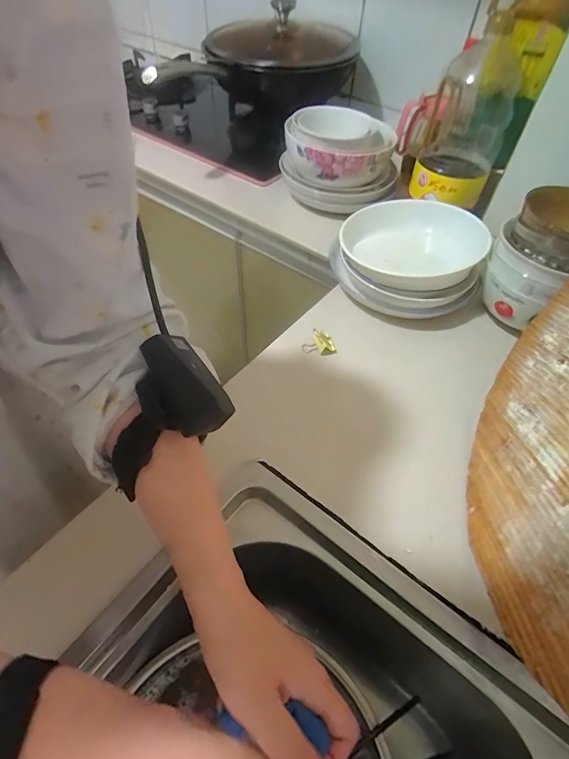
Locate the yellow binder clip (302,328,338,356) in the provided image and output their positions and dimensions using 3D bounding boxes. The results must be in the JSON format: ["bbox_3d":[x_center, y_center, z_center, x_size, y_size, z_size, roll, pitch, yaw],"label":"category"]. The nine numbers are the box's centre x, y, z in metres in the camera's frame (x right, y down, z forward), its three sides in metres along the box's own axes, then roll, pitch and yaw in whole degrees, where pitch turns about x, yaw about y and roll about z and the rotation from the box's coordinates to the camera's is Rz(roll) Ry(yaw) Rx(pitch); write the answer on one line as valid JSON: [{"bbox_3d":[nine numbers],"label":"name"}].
[{"bbox_3d":[0.046,-0.047,0.524,0.041,0.030,0.028,-12,54,-11],"label":"yellow binder clip"}]

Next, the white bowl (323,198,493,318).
[{"bbox_3d":[0.184,-0.189,0.600,0.208,0.083,0.208,1,52,-1],"label":"white bowl"}]

